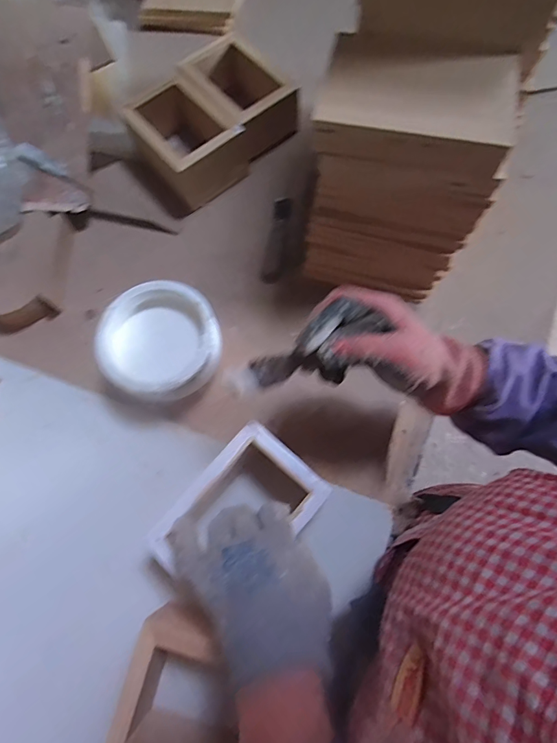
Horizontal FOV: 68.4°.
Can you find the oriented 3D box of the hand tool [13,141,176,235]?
[{"bbox_3d":[-0.248,-0.224,0.556,0.215,0.054,0.074,22,72,-17],"label":"hand tool"}]

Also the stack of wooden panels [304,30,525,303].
[{"bbox_3d":[0.117,-0.188,0.414,0.156,0.215,0.111,15,72,8],"label":"stack of wooden panels"}]

